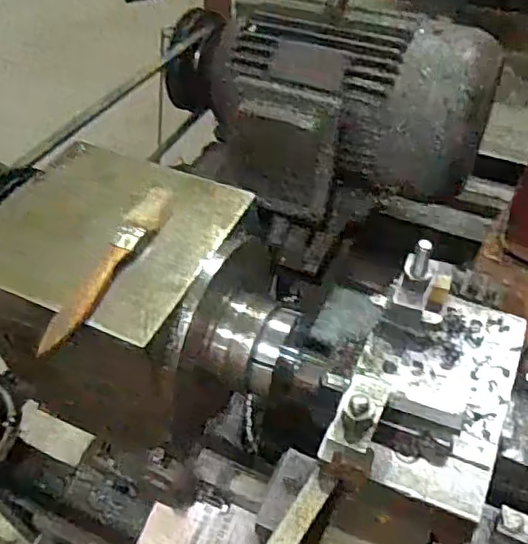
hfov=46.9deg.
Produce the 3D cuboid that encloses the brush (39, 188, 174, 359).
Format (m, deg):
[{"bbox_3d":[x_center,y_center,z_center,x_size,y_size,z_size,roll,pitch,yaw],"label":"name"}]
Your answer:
[{"bbox_3d":[-0.104,-0.007,0.410,0.021,0.010,0.151,17,51,15],"label":"brush"}]

